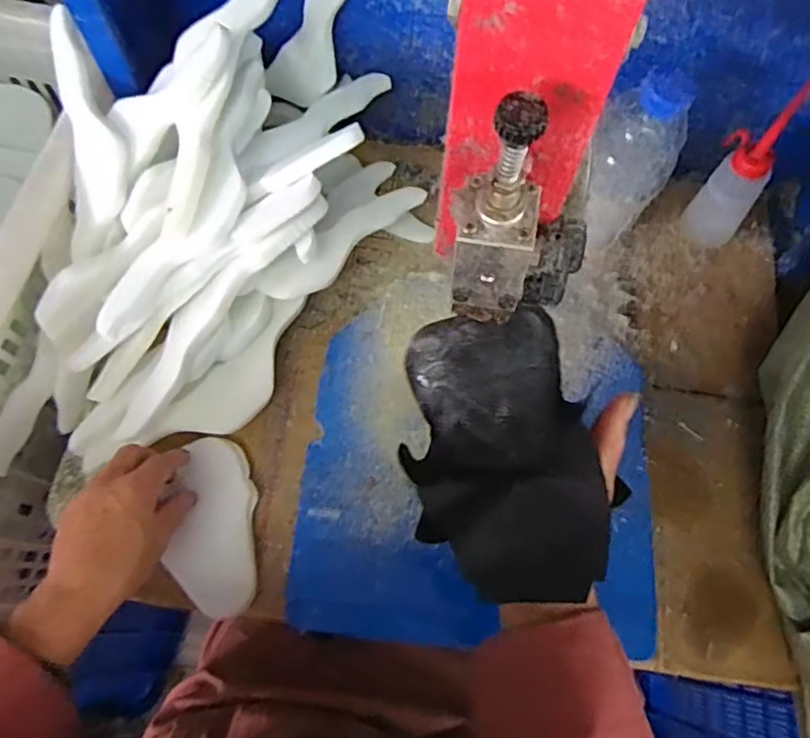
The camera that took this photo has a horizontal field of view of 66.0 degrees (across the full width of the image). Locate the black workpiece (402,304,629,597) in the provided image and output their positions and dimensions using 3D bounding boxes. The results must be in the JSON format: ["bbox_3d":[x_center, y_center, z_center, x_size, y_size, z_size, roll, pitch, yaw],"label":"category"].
[{"bbox_3d":[0.060,0.054,0.391,0.111,0.065,0.171,-8,70,-5],"label":"black workpiece"}]

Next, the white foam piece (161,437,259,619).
[{"bbox_3d":[-0.161,0.131,0.524,0.069,0.015,0.142,-5,74,-4],"label":"white foam piece"}]

